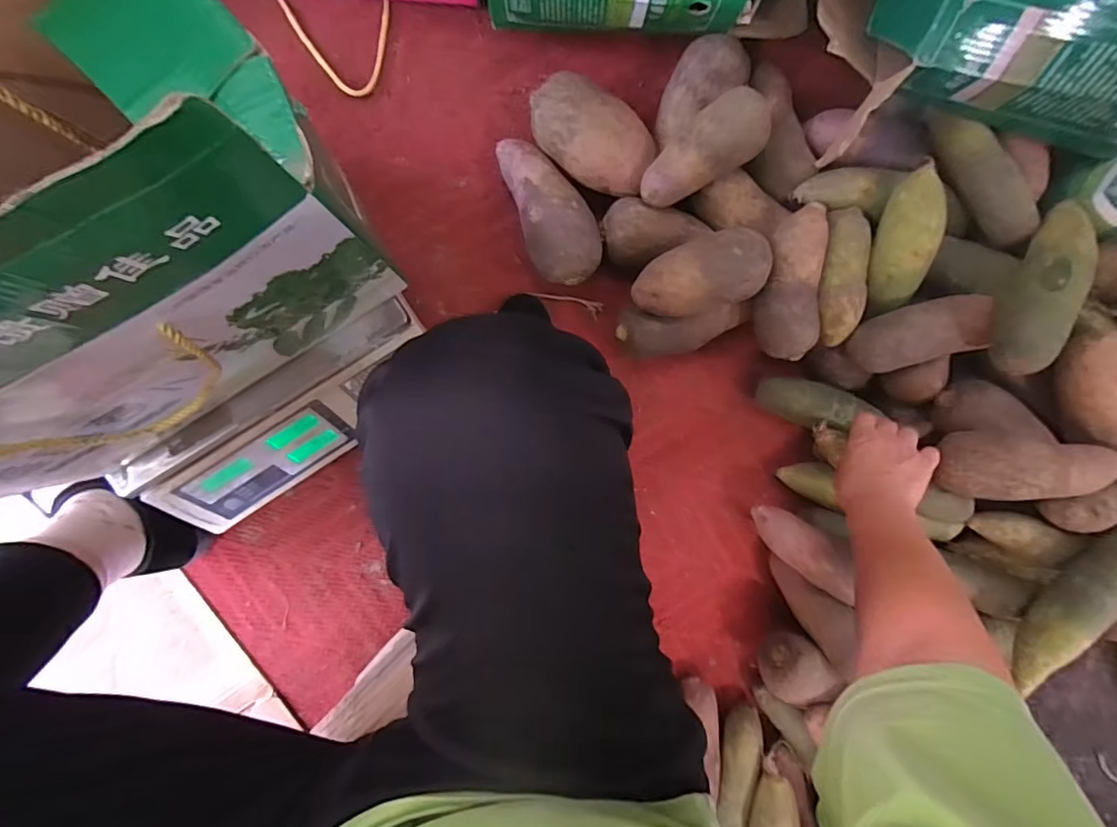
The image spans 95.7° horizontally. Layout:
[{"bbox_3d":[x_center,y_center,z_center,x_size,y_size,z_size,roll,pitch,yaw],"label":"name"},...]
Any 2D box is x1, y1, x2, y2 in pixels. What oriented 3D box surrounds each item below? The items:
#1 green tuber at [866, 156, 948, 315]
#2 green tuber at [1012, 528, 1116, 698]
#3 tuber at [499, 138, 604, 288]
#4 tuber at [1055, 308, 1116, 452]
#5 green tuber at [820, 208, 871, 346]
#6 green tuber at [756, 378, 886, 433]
[{"bbox_3d":[0.367,-0.181,0.535,0.048,0.042,0.151,3,111,-5],"label":"green tuber"},{"bbox_3d":[0.549,0.198,0.528,0.044,0.045,0.219,37,92,-7],"label":"green tuber"},{"bbox_3d":[-0.010,-0.231,0.572,0.080,0.077,0.176,-22,97,-2],"label":"tuber"},{"bbox_3d":[0.563,-0.023,0.513,0.070,0.072,0.145,-17,96,-3],"label":"tuber"},{"bbox_3d":[0.313,-0.149,0.555,0.052,0.038,0.140,-5,96,-4],"label":"green tuber"},{"bbox_3d":[0.313,-0.011,0.619,0.129,0.039,0.054,11,94,10],"label":"green tuber"}]

